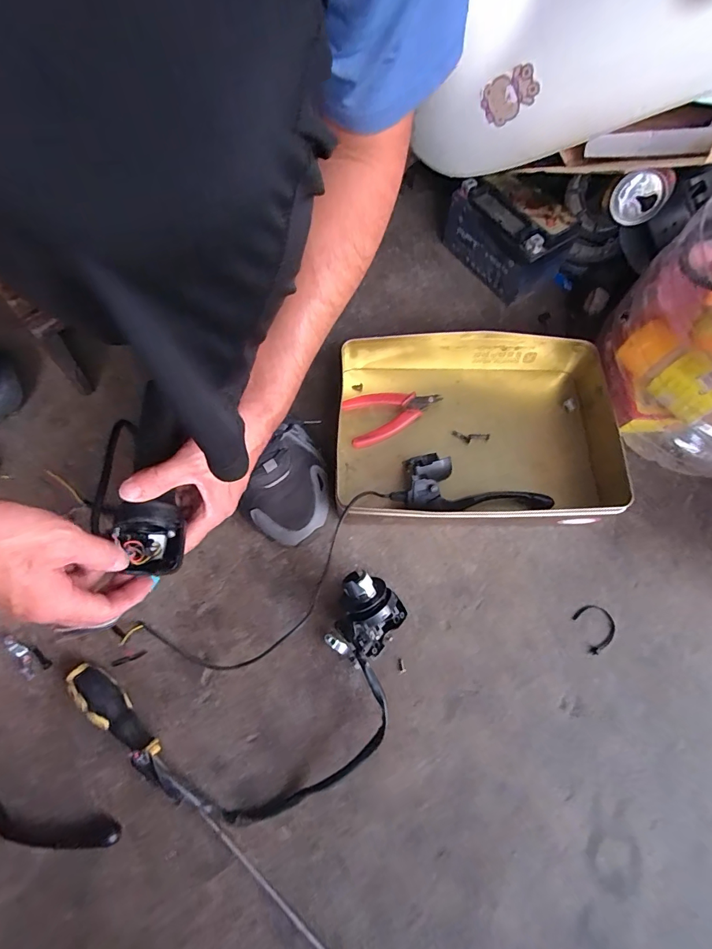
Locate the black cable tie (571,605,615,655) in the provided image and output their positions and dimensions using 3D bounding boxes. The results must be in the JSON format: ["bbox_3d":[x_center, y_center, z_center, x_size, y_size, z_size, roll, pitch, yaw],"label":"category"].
[{"bbox_3d":[0.249,0.158,0.441,0.038,0.004,0.045,-15,70,-5],"label":"black cable tie"}]

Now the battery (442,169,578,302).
[{"bbox_3d":[0.202,-0.321,0.570,0.103,0.096,0.155,-34,72,-12],"label":"battery"}]

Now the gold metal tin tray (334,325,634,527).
[{"bbox_3d":[0.132,-0.054,0.490,0.297,0.061,0.225,-2,69,0],"label":"gold metal tin tray"}]

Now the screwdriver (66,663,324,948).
[{"bbox_3d":[-0.138,0.290,0.372,0.334,0.030,0.026,39,74,14],"label":"screwdriver"}]

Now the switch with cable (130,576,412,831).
[{"bbox_3d":[-0.043,0.211,0.384,0.248,0.068,0.134,-37,73,-12],"label":"switch with cable"}]

